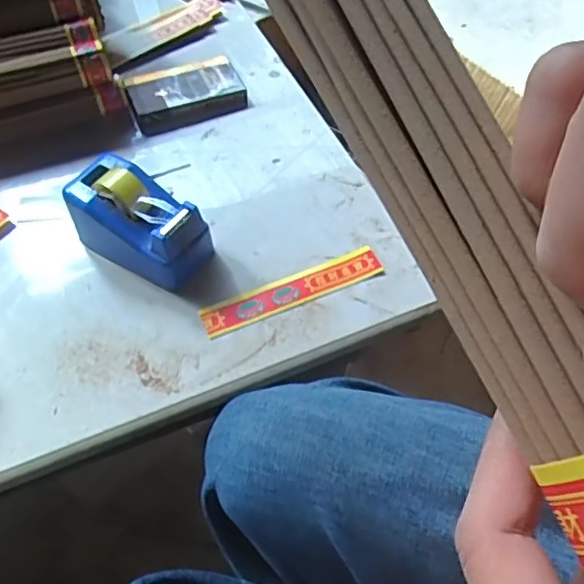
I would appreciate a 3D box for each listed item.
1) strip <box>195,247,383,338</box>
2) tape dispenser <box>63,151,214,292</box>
[{"bbox_3d":[0.001,-0.001,0.431,0.132,0.004,0.025,-21,60,-9],"label":"strip"},{"bbox_3d":[-0.110,-0.052,0.435,0.103,0.057,0.056,26,59,16],"label":"tape dispenser"}]

